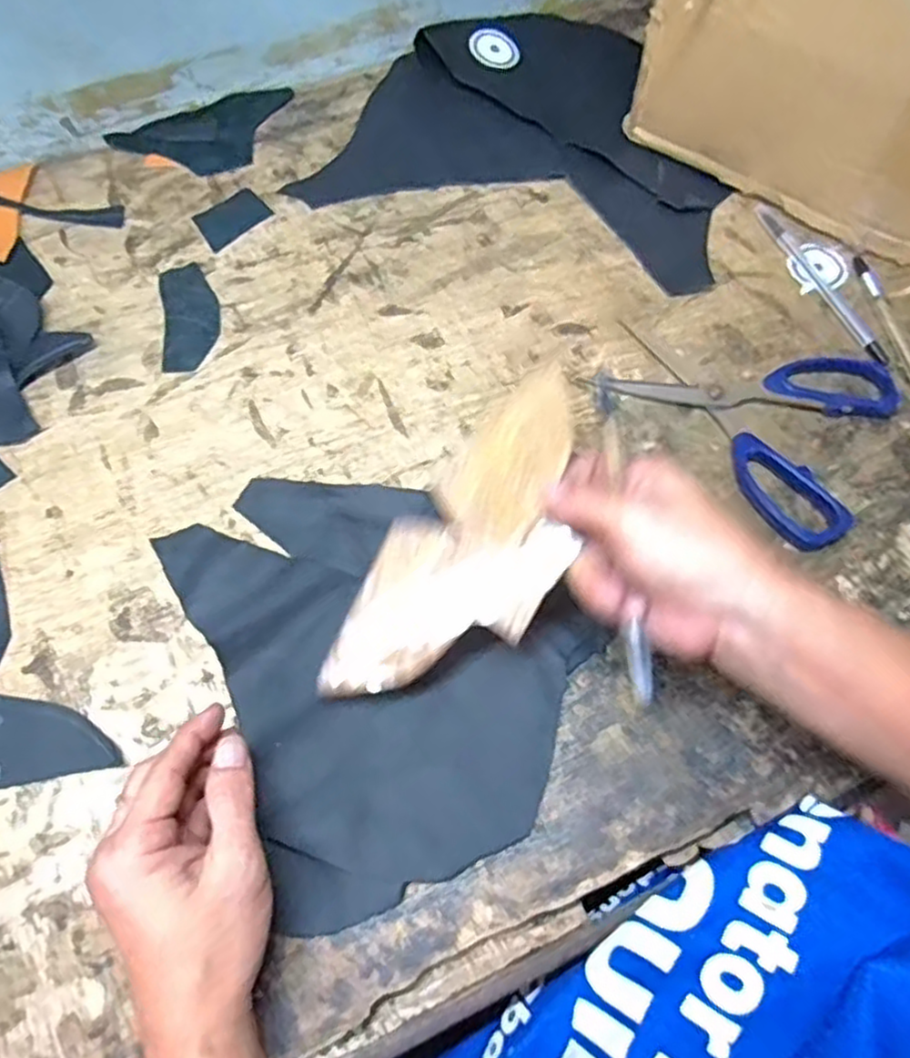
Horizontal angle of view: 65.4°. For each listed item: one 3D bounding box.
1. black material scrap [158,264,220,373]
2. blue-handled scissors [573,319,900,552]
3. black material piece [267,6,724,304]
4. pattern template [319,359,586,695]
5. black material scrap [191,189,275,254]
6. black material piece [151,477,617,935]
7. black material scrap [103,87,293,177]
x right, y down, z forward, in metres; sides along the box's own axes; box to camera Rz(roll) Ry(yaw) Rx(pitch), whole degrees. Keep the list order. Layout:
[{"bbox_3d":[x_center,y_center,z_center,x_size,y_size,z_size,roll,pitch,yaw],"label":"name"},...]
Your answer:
[{"bbox_3d":[-0.176,-0.143,0.471,0.036,0.004,0.089,-11,66,-5],"label":"black material scrap"},{"bbox_3d":[0.181,-0.082,0.435,0.174,0.011,0.131,39,71,16],"label":"blue-handled scissors"},{"bbox_3d":[0.061,-0.313,0.540,0.299,0.021,0.253,15,66,7],"label":"black material piece"},{"bbox_3d":[0.011,0.010,0.340,0.076,0.009,0.179,34,85,14],"label":"pattern template"},{"bbox_3d":[-0.161,-0.224,0.510,0.052,0.004,0.039,-38,71,-16],"label":"black material scrap"},{"bbox_3d":[-0.032,0.056,0.370,0.189,0.019,0.224,-23,67,-10],"label":"black material piece"},{"bbox_3d":[-0.188,-0.303,0.544,0.139,0.004,0.079,-24,68,-11],"label":"black material scrap"}]

